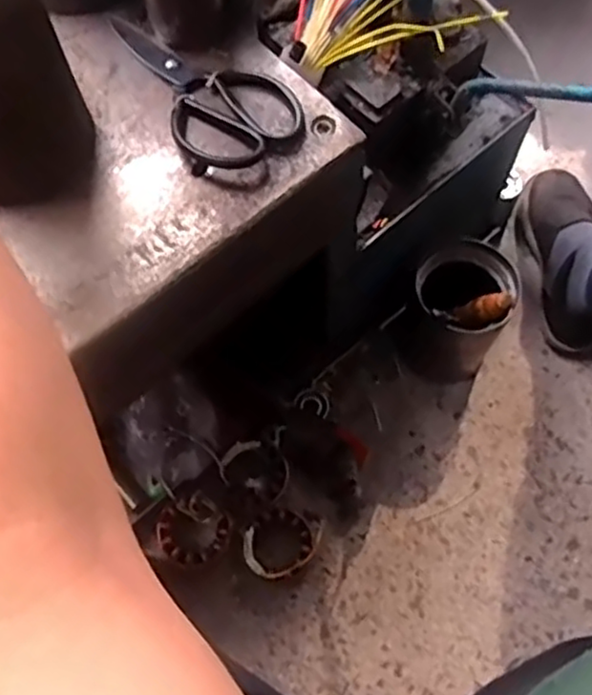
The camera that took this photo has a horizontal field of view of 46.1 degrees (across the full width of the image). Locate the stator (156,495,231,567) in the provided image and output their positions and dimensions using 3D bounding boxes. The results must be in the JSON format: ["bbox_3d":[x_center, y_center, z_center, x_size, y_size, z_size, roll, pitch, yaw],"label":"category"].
[{"bbox_3d":[-0.123,0.218,0.831,0.084,0.030,0.078,0,67,1],"label":"stator"}]

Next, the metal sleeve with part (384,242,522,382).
[{"bbox_3d":[0.191,-0.043,0.874,0.125,0.175,0.106,18,68,9],"label":"metal sleeve with part"}]

